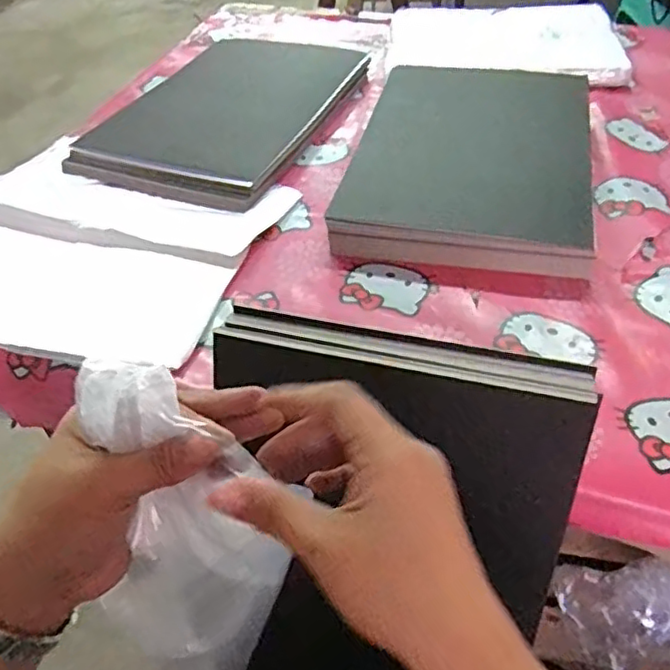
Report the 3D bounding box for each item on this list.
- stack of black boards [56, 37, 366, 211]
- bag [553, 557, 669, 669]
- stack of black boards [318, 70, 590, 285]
[{"bbox_3d":[-0.144,-0.311,0.855,0.272,0.024,0.401,14,48,18],"label":"stack of black boards"},{"bbox_3d":[0.451,0.401,0.881,0.259,0.129,0.132,0,45,5],"label":"bag"},{"bbox_3d":[0.158,-0.209,0.724,0.250,0.044,0.378,8,47,12],"label":"stack of black boards"}]

